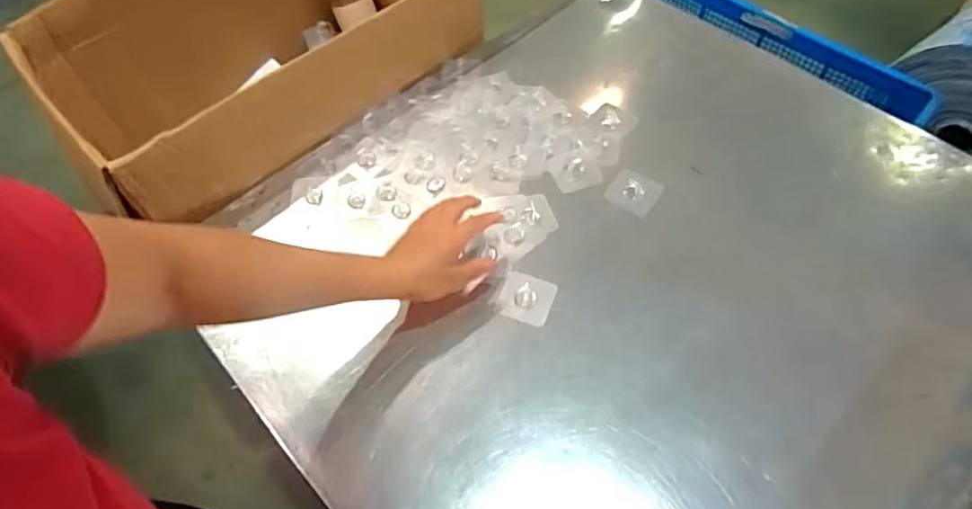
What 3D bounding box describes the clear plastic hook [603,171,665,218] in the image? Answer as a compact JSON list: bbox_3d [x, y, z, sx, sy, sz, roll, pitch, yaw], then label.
[{"bbox_3d":[0.177,-0.076,0.704,0.055,0.009,0.052,29,62,19],"label":"clear plastic hook"}]

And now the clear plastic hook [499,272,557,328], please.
[{"bbox_3d":[0.045,0.047,0.627,0.052,0.005,0.053,15,58,11],"label":"clear plastic hook"}]

